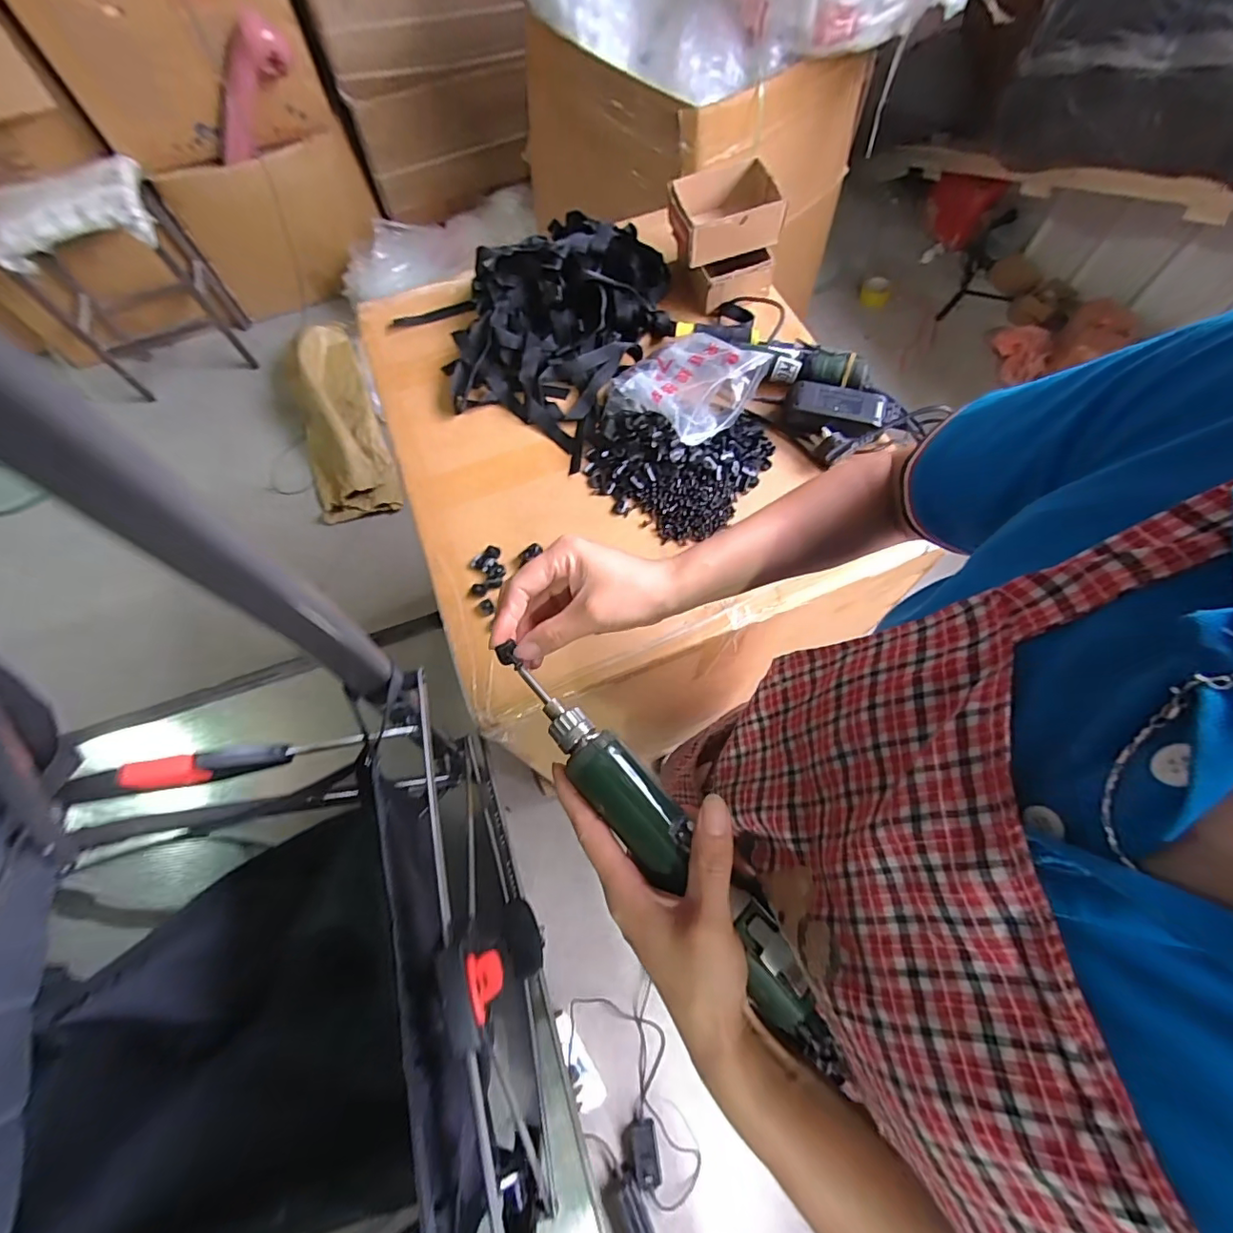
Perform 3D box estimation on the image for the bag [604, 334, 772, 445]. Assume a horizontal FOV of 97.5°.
[{"bbox_3d":[0.087,-0.309,0.705,0.168,0.060,0.146,38,74,16],"label":"bag"}]

